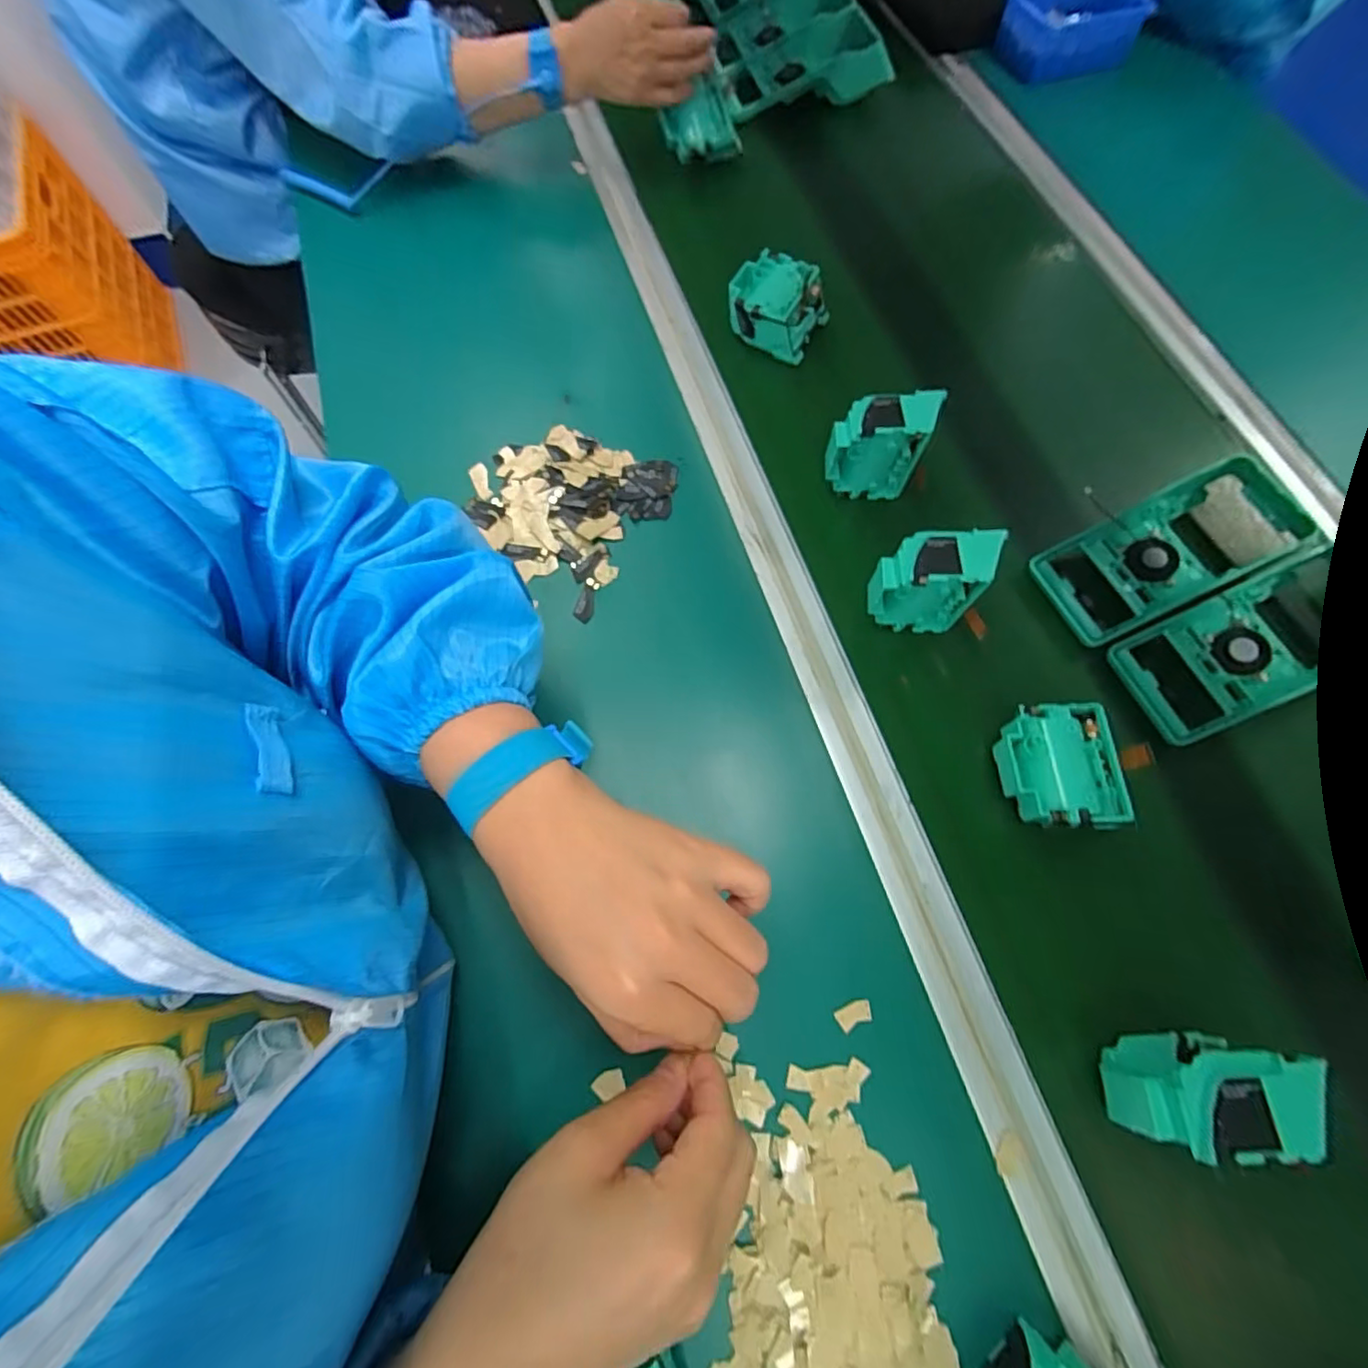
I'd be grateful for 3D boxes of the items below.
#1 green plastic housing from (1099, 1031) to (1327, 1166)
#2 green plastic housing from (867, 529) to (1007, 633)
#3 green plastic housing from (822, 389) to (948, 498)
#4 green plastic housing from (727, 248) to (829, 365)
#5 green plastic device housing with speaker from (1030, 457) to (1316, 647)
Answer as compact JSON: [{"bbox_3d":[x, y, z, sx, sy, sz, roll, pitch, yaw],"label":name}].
[{"bbox_3d":[0.261,0.208,0.314,0.075,0.073,0.048,5,69,3],"label":"green plastic housing"},{"bbox_3d":[0.166,-0.069,0.423,0.073,0.078,0.038,1,69,2],"label":"green plastic housing"},{"bbox_3d":[0.147,-0.180,0.472,0.077,0.086,0.039,2,69,2],"label":"green plastic housing"},{"bbox_3d":[0.081,-0.338,0.546,0.082,0.039,0.077,27,72,11],"label":"green plastic housing"},{"bbox_3d":[0.365,-0.101,0.455,0.194,0.048,0.085,-26,71,-9],"label":"green plastic device housing with speaker"}]

